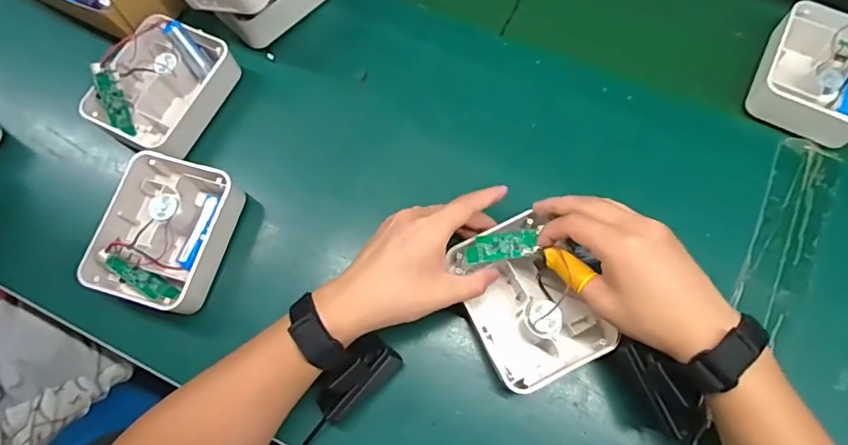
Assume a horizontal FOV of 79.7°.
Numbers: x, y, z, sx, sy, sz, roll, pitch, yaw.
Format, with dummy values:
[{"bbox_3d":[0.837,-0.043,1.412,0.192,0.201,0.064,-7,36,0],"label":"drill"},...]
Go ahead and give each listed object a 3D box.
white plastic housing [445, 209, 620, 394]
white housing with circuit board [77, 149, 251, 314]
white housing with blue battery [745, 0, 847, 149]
[{"bbox_3d":[0.084,0.064,0.413,0.093,0.045,0.128,-25,71,-9],"label":"white plastic housing"},{"bbox_3d":[-0.233,0.008,0.462,0.105,0.045,0.134,15,70,6],"label":"white housing with circuit board"},{"bbox_3d":[0.388,-0.146,0.494,0.100,0.040,0.131,26,72,9],"label":"white housing with blue battery"}]

